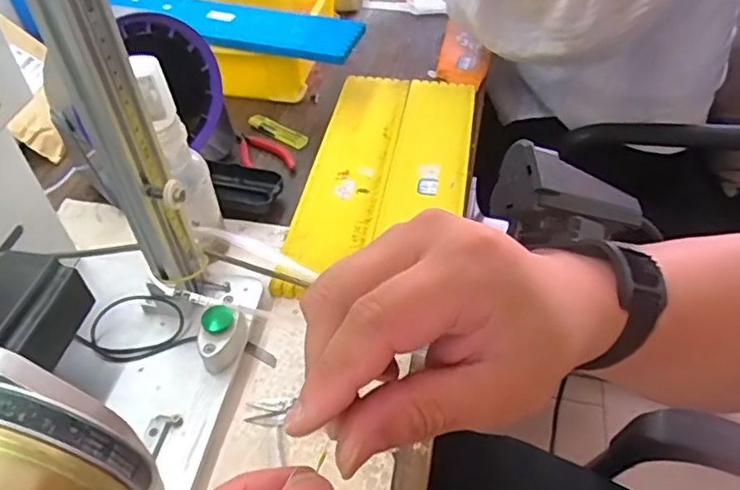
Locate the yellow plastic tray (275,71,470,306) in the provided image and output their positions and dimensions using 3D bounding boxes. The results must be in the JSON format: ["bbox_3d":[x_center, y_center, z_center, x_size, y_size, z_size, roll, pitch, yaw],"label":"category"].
[{"bbox_3d":[0.020,-0.078,0.614,0.161,0.010,0.339,10,49,6],"label":"yellow plastic tray"}]

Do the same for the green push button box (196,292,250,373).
[{"bbox_3d":[-0.114,0.067,0.445,0.026,0.029,0.055,12,49,10],"label":"green push button box"}]

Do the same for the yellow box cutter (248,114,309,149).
[{"bbox_3d":[-0.108,-0.134,0.674,0.082,0.011,0.021,28,54,23],"label":"yellow box cutter"}]

